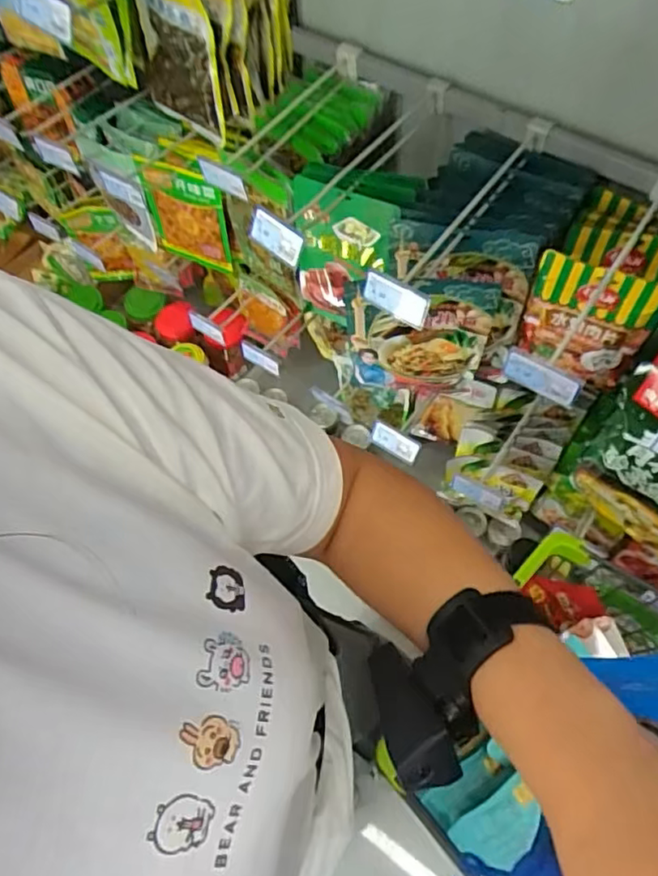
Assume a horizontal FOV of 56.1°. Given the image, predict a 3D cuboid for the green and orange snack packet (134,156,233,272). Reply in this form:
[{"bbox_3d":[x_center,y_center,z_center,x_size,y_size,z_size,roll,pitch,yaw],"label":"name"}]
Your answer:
[{"bbox_3d":[-0.263,-0.398,1.125,0.169,0.214,0.040,28,67,17],"label":"green and orange snack packet"}]

